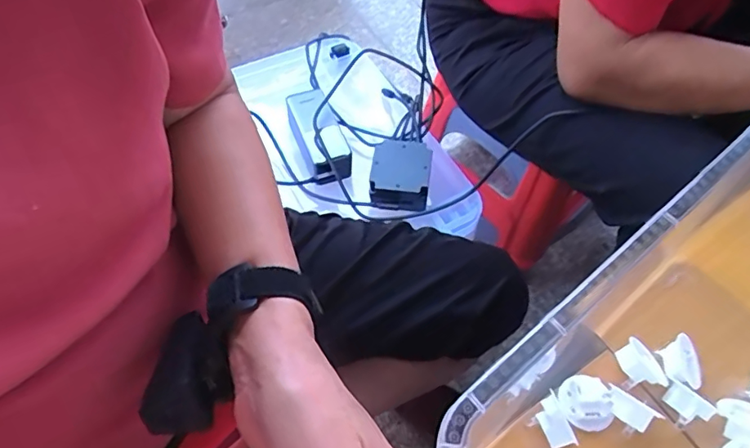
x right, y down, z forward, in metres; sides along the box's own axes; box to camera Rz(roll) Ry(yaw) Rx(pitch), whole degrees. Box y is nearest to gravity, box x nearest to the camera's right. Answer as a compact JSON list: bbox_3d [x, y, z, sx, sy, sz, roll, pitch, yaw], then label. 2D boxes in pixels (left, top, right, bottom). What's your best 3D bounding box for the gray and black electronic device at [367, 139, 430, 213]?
[{"bbox_3d":[0.030,-0.062,0.671,0.072,0.043,0.077,7,58,0],"label":"gray and black electronic device"}]

